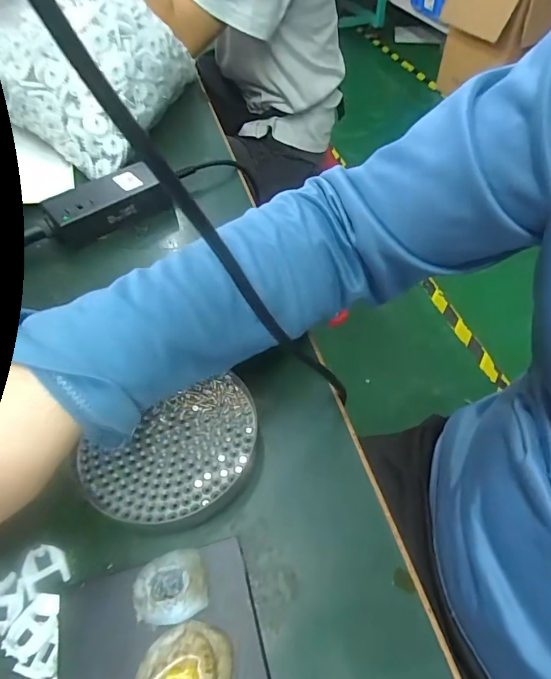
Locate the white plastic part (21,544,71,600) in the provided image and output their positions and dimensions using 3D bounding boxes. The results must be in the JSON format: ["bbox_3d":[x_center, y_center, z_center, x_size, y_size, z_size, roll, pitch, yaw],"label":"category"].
[{"bbox_3d":[-0.126,0.124,0.235,0.021,0.004,0.024,-27,54,-19],"label":"white plastic part"}]

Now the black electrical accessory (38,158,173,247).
[{"bbox_3d":[-0.166,-0.139,0.428,0.113,0.036,0.050,-26,54,-18],"label":"black electrical accessory"}]

